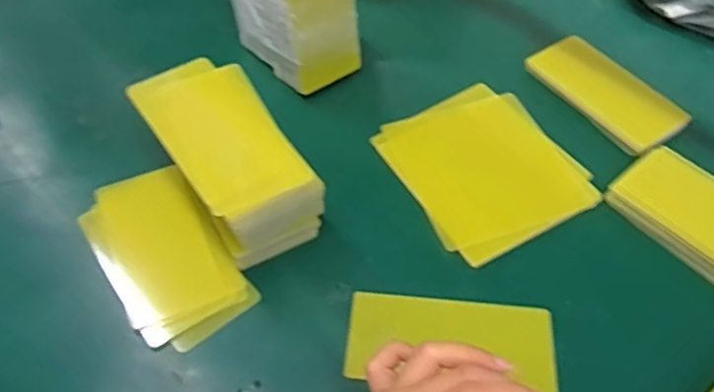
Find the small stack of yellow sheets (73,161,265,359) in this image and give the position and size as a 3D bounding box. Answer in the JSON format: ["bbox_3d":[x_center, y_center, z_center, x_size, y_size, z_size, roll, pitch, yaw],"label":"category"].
[{"bbox_3d":[-0.148,0.044,0.477,0.087,0.011,0.155,-29,58,-20],"label":"small stack of yellow sheets"}]

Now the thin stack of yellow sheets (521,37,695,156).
[{"bbox_3d":[0.237,-0.100,0.591,0.078,0.008,0.146,-29,59,-17],"label":"thin stack of yellow sheets"}]

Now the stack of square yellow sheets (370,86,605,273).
[{"bbox_3d":[0.109,-0.027,0.538,0.145,0.006,0.160,-25,57,-18],"label":"stack of square yellow sheets"}]

